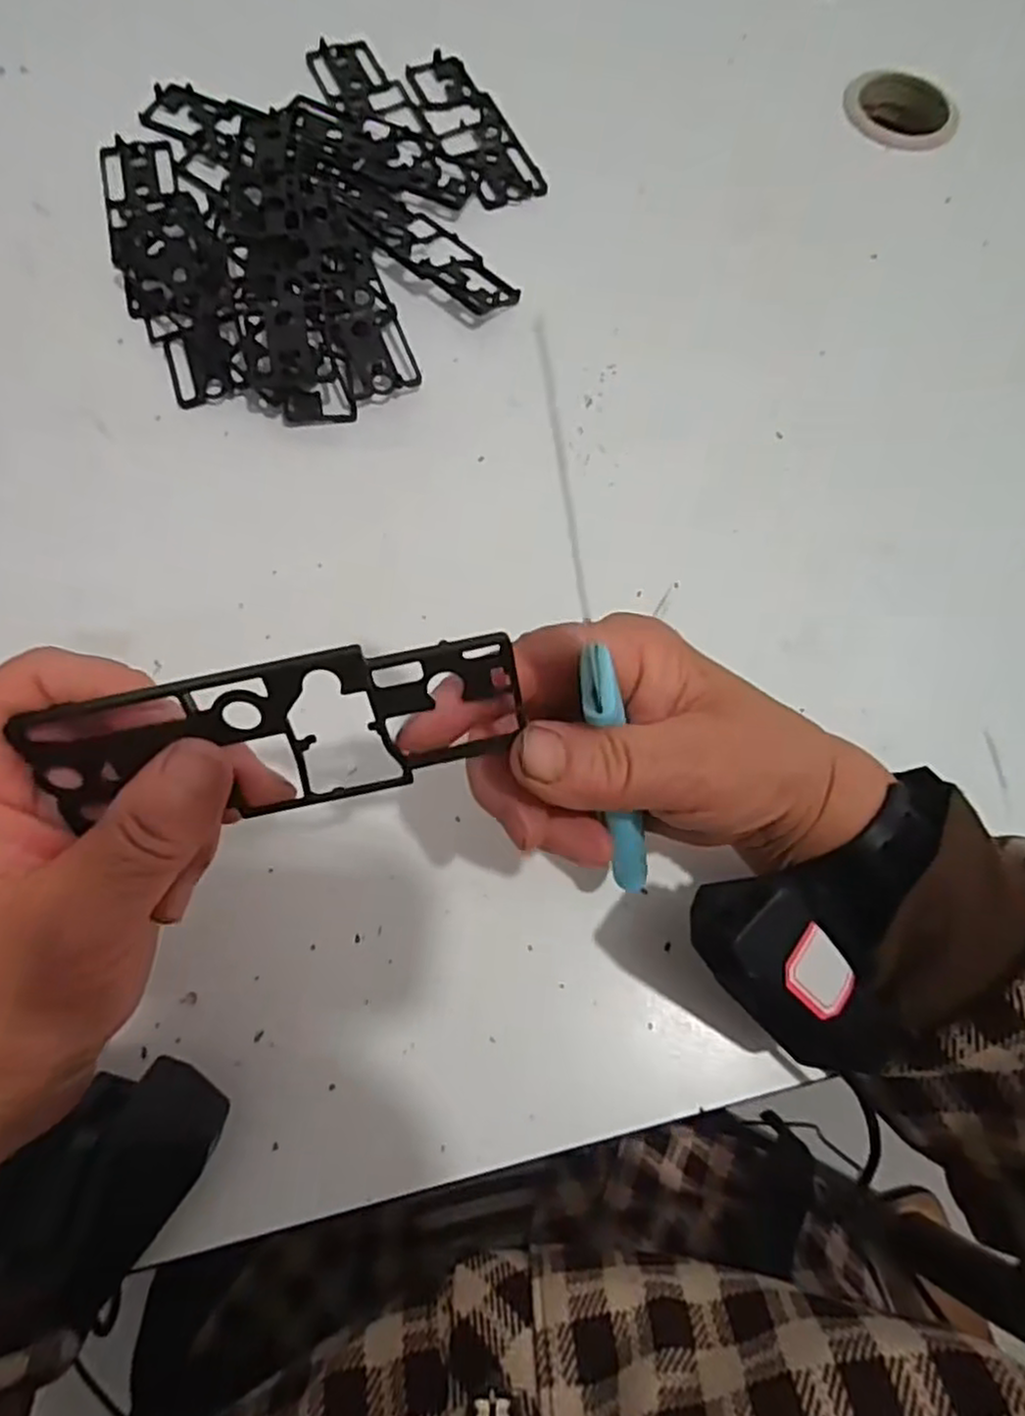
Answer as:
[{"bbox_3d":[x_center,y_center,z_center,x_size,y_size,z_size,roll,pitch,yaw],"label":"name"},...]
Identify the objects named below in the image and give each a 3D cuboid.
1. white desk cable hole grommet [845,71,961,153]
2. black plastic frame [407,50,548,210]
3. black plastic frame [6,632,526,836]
[{"bbox_3d":[0.236,-0.362,0.443,0.069,0.008,0.059,16,71,3],"label":"white desk cable hole grommet"},{"bbox_3d":[-0.024,-0.333,0.420,0.043,0.004,0.121,-25,74,-11],"label":"black plastic frame"},{"bbox_3d":[-0.058,0.008,0.187,0.119,0.045,0.007,-11,36,-1],"label":"black plastic frame"}]

